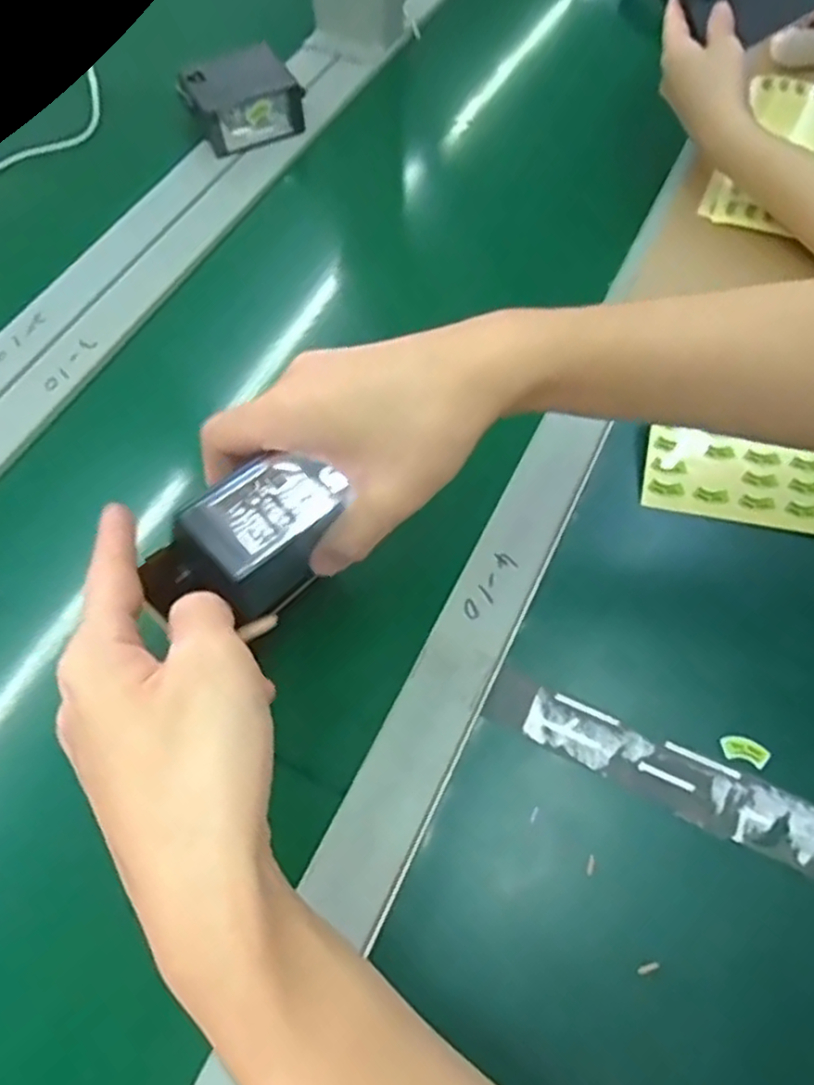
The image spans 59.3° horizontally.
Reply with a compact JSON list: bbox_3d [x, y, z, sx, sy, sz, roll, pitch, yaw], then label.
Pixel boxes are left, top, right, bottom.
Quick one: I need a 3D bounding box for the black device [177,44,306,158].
[{"bbox_3d":[-0.139,-0.383,0.622,0.097,0.046,0.075,-21,62,-11],"label":"black device"}]

